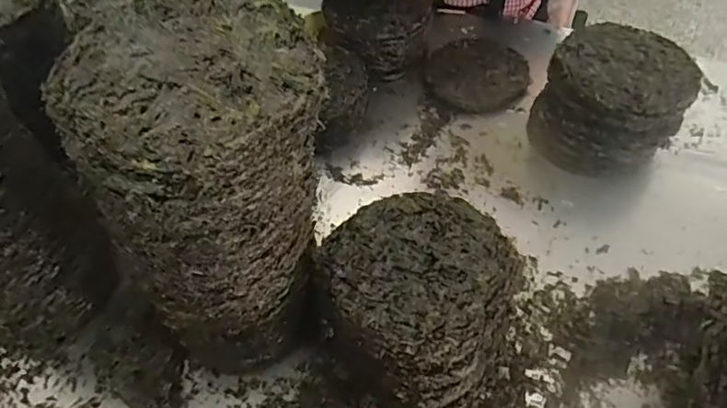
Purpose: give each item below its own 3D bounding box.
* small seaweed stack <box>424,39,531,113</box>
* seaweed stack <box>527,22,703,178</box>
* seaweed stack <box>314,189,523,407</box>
[{"bbox_3d":[0.216,-0.250,0.986,0.180,0.031,0.192,14,54,14],"label":"small seaweed stack"},{"bbox_3d":[0.386,-0.162,0.833,0.209,0.150,0.202,23,57,20],"label":"seaweed stack"},{"bbox_3d":[0.067,0.114,0.619,0.213,0.198,0.207,23,57,20],"label":"seaweed stack"}]

